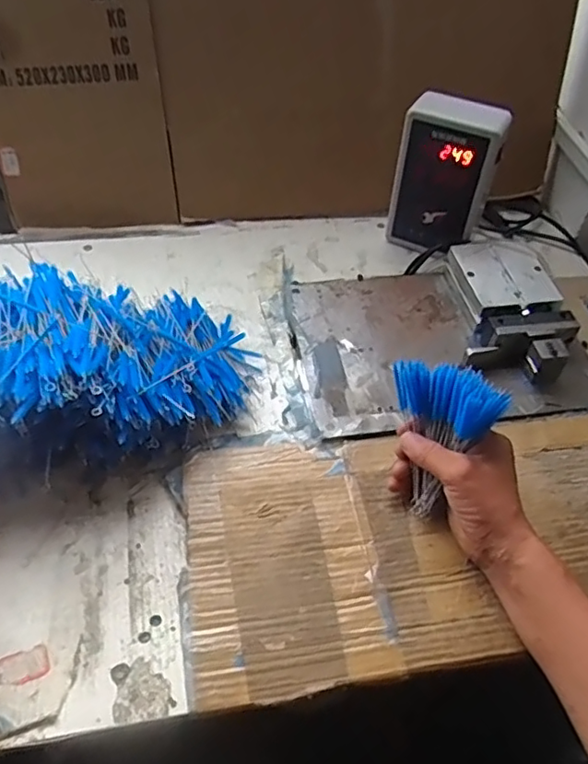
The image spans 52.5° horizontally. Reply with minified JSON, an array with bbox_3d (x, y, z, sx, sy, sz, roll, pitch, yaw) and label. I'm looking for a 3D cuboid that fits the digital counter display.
[{"bbox_3d":[0.175,-0.239,0.707,0.105,0.176,0.039,26,53,18],"label":"digital counter display"}]

